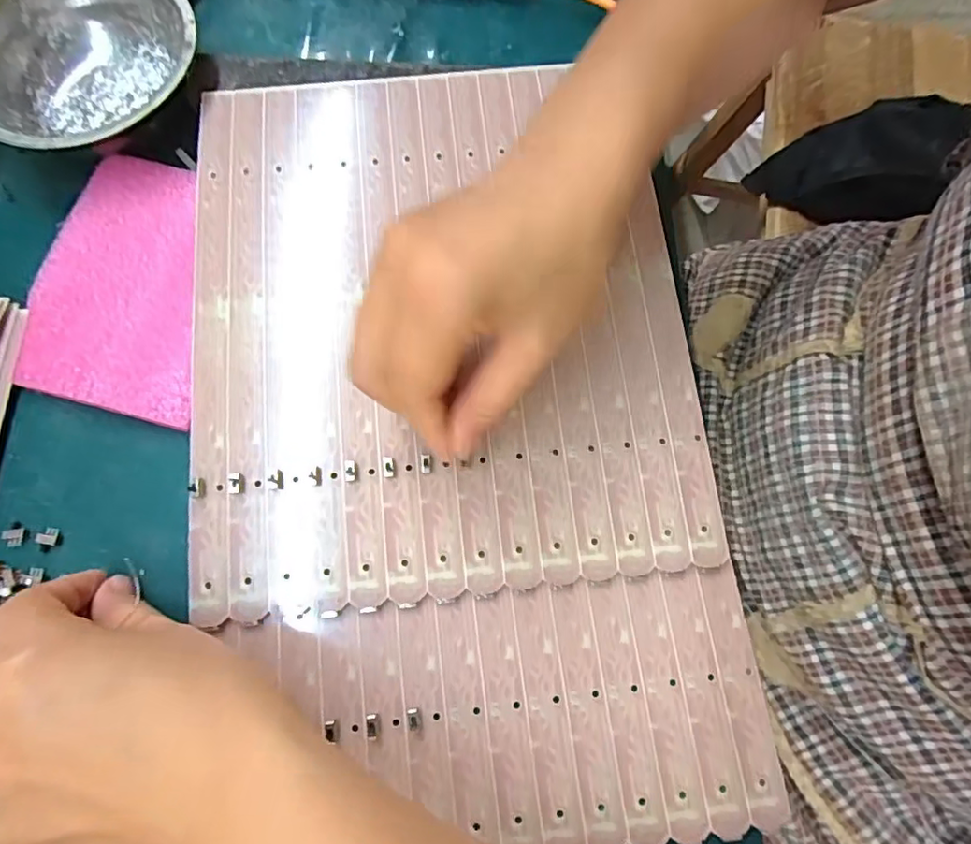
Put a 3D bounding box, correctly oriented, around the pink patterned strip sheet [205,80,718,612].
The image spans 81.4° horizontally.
[{"bbox_3d":[-0.022,-0.061,0.284,0.240,0.010,0.281,-6,75,-2],"label":"pink patterned strip sheet"}]

